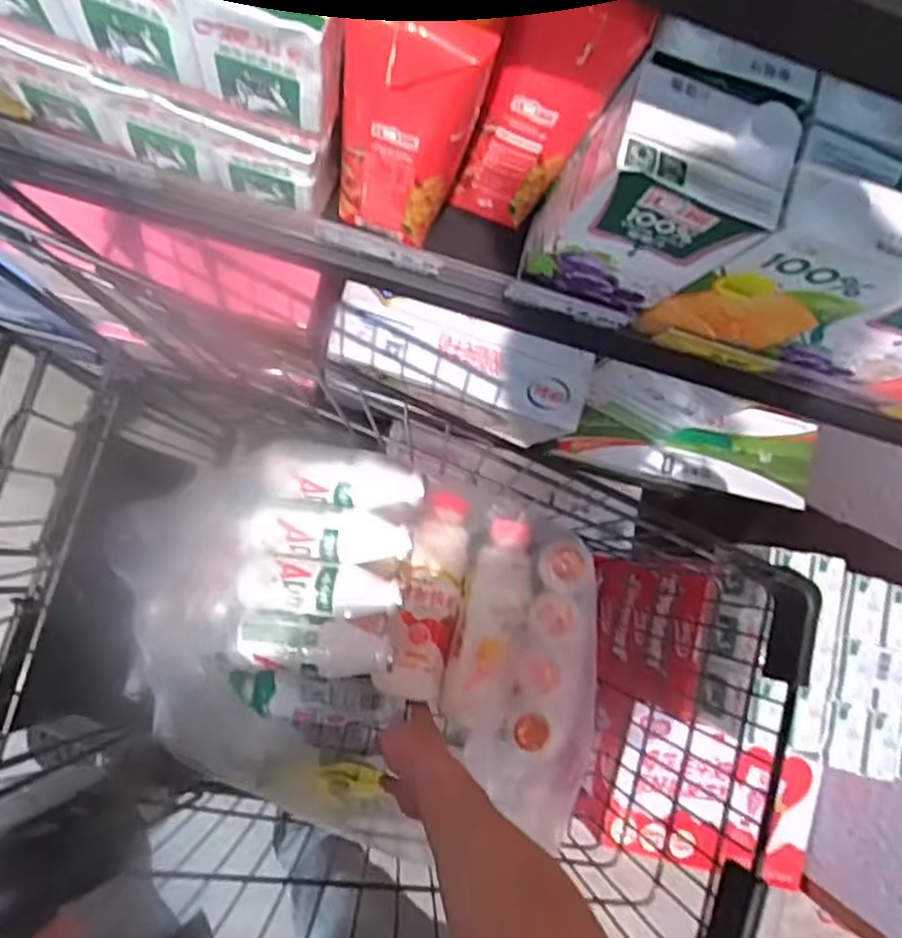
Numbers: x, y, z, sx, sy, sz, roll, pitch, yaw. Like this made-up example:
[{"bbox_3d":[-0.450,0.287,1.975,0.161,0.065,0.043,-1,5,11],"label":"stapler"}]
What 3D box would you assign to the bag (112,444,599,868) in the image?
[{"bbox_3d":[-0.067,0.166,0.695,0.376,0.126,0.335,10,87,-7],"label":"bag"}]

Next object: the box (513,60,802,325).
[{"bbox_3d":[0.116,-0.162,0.448,0.100,0.175,0.081,20,85,-7],"label":"box"}]

